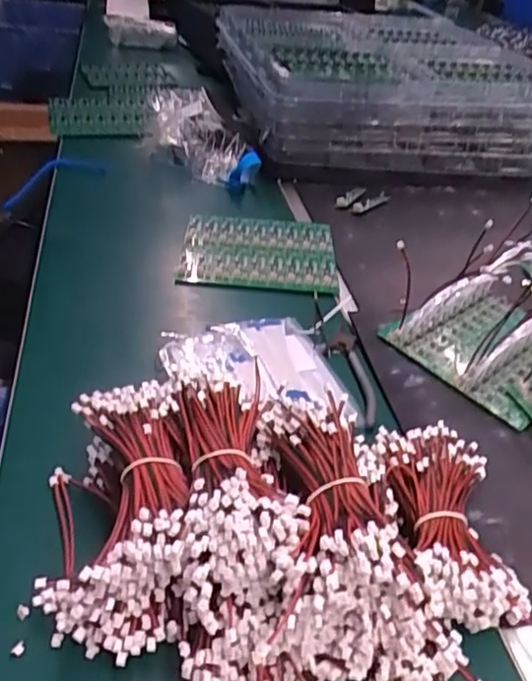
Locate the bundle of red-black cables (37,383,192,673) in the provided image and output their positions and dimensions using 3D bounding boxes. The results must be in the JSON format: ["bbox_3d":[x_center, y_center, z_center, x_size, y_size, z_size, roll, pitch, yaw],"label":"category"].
[{"bbox_3d":[-0.105,0.119,0.418,0.101,0.087,0.177,-3,39,-11],"label":"bundle of red-black cables"}]

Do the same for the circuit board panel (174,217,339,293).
[{"bbox_3d":[-0.008,-0.116,0.798,0.199,0.023,0.175,5,38,-1],"label":"circuit board panel"}]

